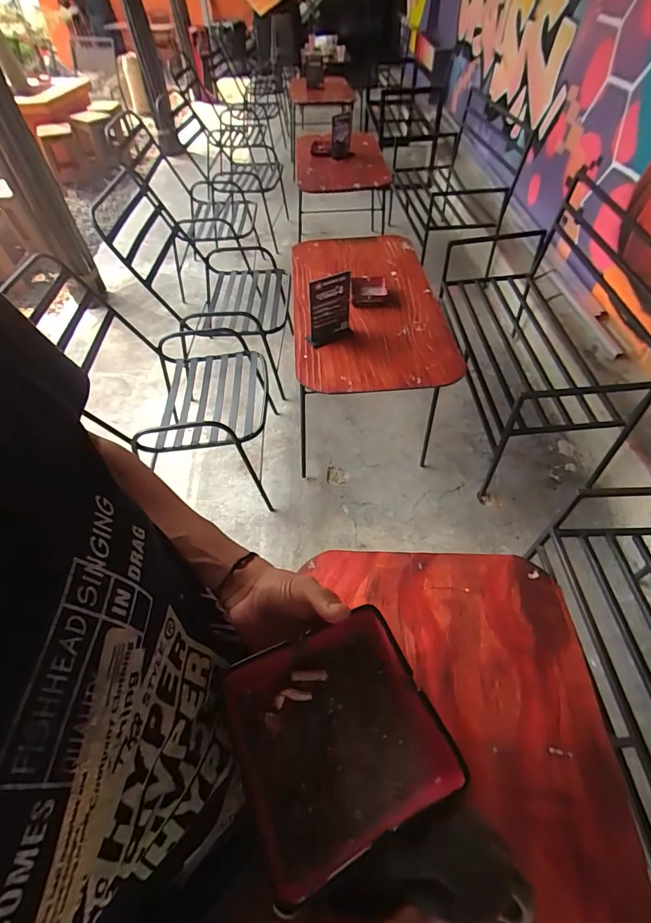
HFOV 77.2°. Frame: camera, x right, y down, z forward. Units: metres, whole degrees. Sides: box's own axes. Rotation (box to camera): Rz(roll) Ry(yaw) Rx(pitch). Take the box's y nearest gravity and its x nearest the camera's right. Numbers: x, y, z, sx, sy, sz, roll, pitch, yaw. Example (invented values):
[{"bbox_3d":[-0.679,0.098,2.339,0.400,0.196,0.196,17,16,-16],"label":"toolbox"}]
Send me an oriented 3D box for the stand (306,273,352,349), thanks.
[{"bbox_3d":[0.017,-0.487,1.333,0.151,0.217,0.056,-22,57,-15],"label":"stand"}]

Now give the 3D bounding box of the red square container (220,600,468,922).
[{"bbox_3d":[0.008,0.192,0.293,0.139,0.036,0.130,-22,55,-15],"label":"red square container"}]

